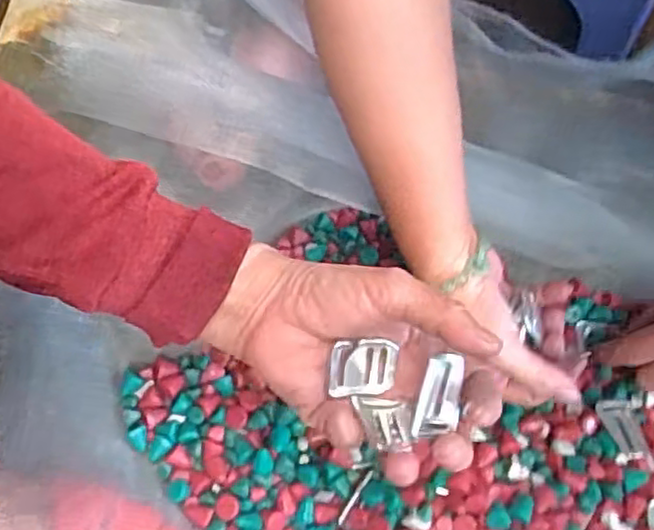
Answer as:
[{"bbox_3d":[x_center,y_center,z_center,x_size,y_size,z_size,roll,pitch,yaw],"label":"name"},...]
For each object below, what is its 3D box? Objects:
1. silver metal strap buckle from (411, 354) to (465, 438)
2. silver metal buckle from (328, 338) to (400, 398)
[{"bbox_3d":[0.050,0.058,0.312,0.006,0.023,0.037,23,99,52],"label":"silver metal strap buckle"},{"bbox_3d":[0.017,0.050,0.338,0.031,0.006,0.027,4,106,-17],"label":"silver metal buckle"}]

